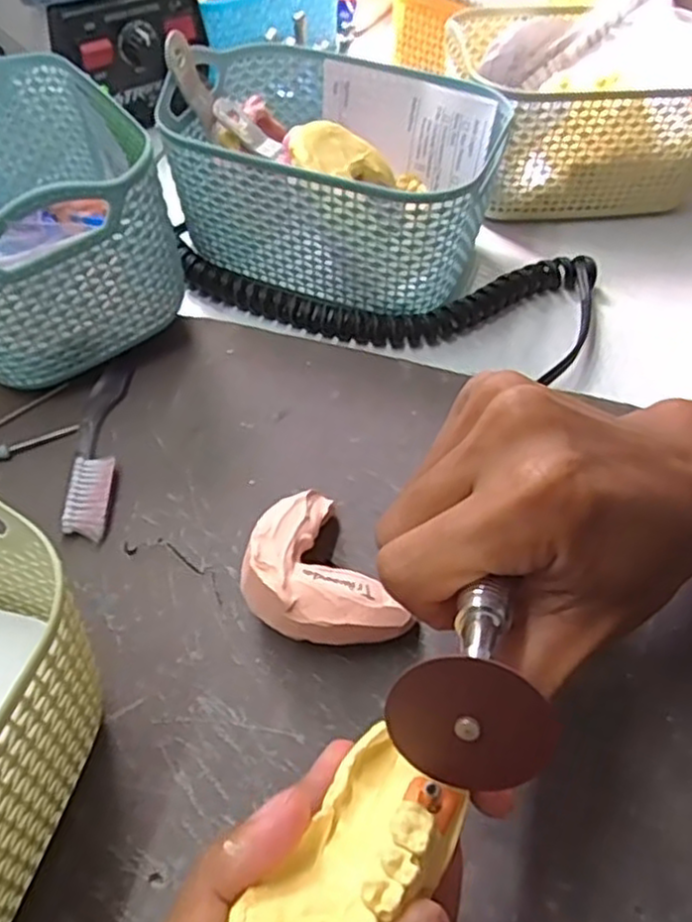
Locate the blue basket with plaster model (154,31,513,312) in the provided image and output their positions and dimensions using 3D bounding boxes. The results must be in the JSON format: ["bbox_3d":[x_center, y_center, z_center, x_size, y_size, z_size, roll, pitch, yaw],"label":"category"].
[{"bbox_3d":[-0.010,-0.154,0.385,0.164,0.081,0.117,20,54,13],"label":"blue basket with plaster model"}]

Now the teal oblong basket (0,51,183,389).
[{"bbox_3d":[-0.161,-0.124,0.344,0.112,0.093,0.170,-25,57,-21],"label":"teal oblong basket"}]

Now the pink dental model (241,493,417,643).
[{"bbox_3d":[-0.014,0.045,0.264,0.046,0.033,0.067,-23,56,-19],"label":"pink dental model"}]

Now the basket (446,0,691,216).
[{"bbox_3d":[0.143,-0.218,0.445,0.150,0.084,0.121,-5,52,-6],"label":"basket"}]

